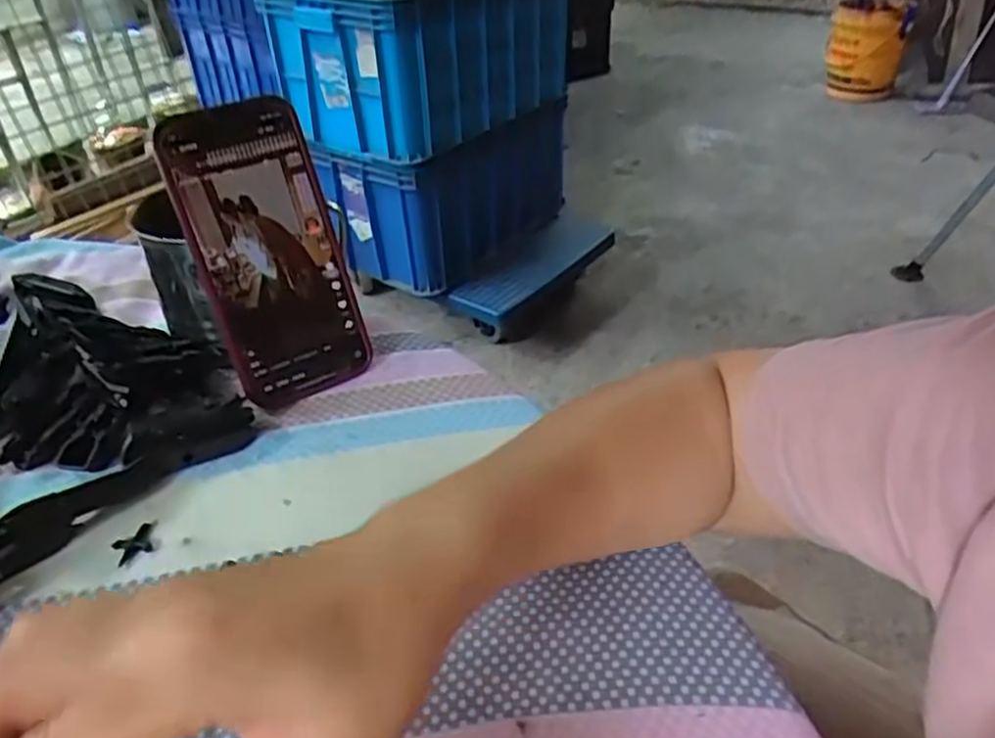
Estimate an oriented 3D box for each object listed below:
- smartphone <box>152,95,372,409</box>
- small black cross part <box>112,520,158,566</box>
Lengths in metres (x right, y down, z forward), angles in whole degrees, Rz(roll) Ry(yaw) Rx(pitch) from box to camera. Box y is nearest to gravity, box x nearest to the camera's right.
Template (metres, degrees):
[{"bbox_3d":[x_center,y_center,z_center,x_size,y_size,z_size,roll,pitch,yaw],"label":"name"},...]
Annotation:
[{"bbox_3d":[-0.125,-0.063,0.421,0.075,0.158,0.018,-22,15,-26],"label":"smartphone"},{"bbox_3d":[-0.167,0.080,0.354,0.020,0.004,0.016,-25,43,-28],"label":"small black cross part"}]

